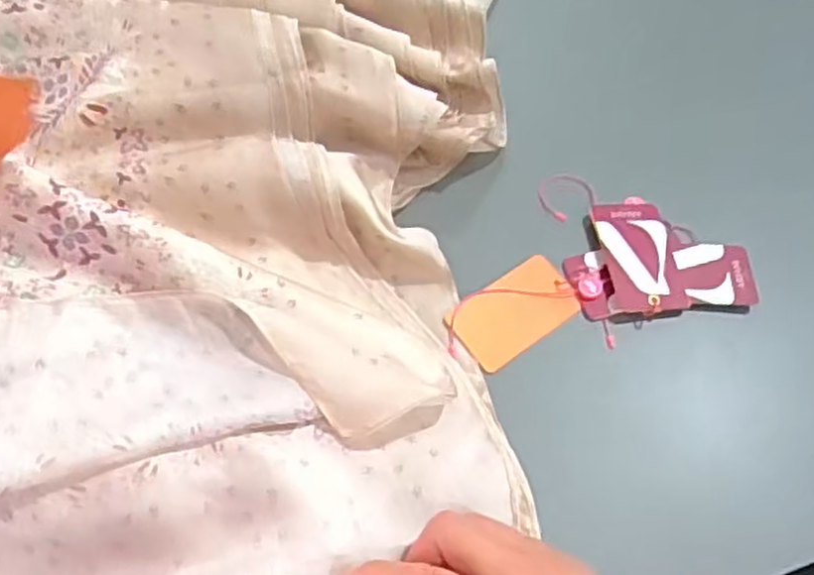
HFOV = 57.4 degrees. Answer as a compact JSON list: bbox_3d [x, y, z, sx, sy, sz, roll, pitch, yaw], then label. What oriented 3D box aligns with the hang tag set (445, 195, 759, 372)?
[{"bbox_3d":[0.112,-0.006,0.457,0.183,0.020,0.084,-13,62,-10],"label":"hang tag set"}]

